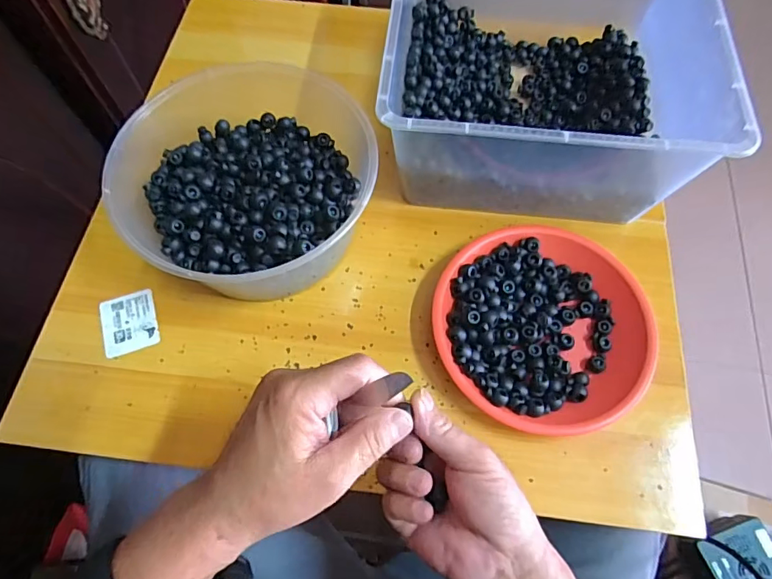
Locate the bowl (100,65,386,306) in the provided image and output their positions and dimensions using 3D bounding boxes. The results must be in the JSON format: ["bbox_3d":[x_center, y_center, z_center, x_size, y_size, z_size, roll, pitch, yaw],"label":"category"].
[{"bbox_3d":[-0.120,-0.115,0.472,0.219,0.101,0.268,15,67,6],"label":"bowl"}]

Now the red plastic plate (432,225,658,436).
[{"bbox_3d":[0.143,0.033,0.447,0.189,0.038,0.193,0,66,-1],"label":"red plastic plate"}]

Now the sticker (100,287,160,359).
[{"bbox_3d":[-0.247,0.032,0.462,0.049,0.004,0.059,-17,71,-13],"label":"sticker"}]

